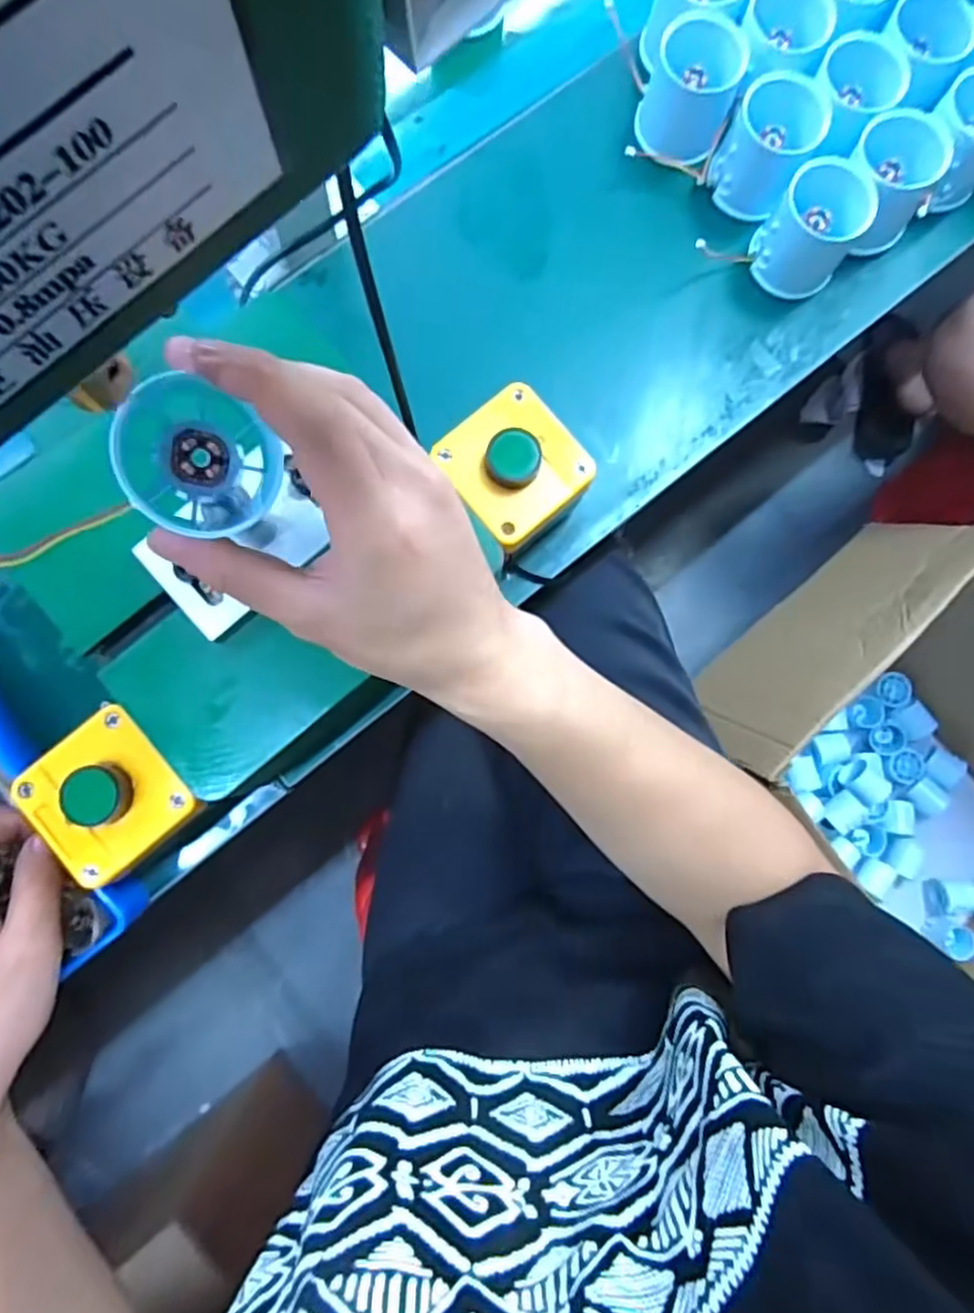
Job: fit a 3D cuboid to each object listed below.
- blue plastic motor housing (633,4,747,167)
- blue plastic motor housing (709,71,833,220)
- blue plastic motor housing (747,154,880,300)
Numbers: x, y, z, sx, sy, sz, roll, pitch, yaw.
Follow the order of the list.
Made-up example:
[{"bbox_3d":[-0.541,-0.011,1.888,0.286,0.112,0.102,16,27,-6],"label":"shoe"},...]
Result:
[{"bbox_3d":[0.126,-0.347,0.413,0.051,0.047,0.053,0,83,-2],"label":"blue plastic motor housing"},{"bbox_3d":[0.173,-0.313,0.415,0.052,0.042,0.057,0,83,-2],"label":"blue plastic motor housing"},{"bbox_3d":[0.196,-0.257,0.408,0.053,0.049,0.051,34,83,2],"label":"blue plastic motor housing"}]

